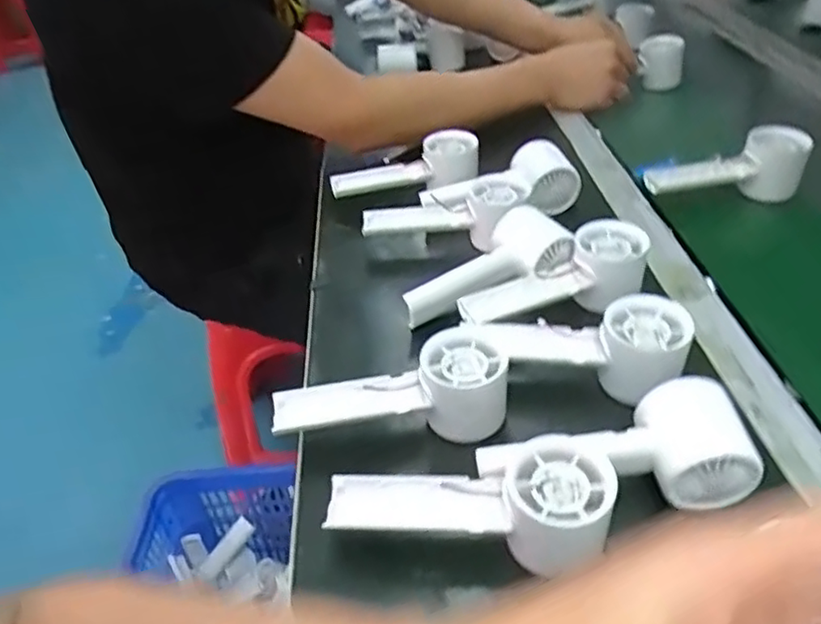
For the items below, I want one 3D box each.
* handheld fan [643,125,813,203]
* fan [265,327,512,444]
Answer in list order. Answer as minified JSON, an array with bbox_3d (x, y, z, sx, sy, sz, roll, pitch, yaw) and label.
[{"bbox_3d":[0.315,-0.143,0.651,0.155,0.056,0.053,-10,39,-5],"label":"handheld fan"},{"bbox_3d":[-0.014,0.055,0.442,0.157,0.054,0.070,-4,39,3],"label":"fan"}]

